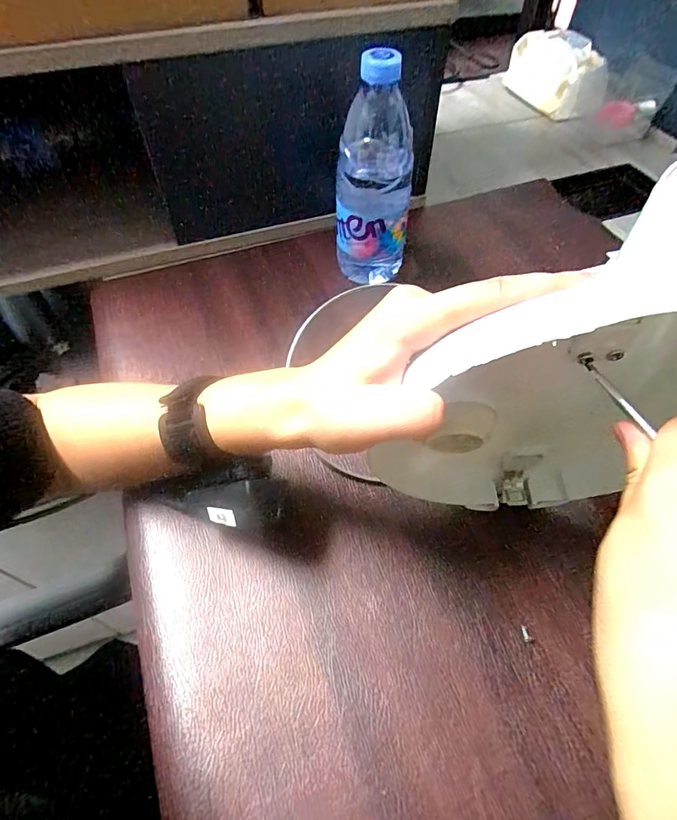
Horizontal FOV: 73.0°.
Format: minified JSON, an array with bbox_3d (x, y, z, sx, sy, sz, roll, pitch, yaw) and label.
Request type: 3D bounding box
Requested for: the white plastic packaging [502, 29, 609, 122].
[{"bbox_3d":[0.348,-0.545,0.744,0.086,0.089,0.167,-11,55,-9],"label":"white plastic packaging"}]

